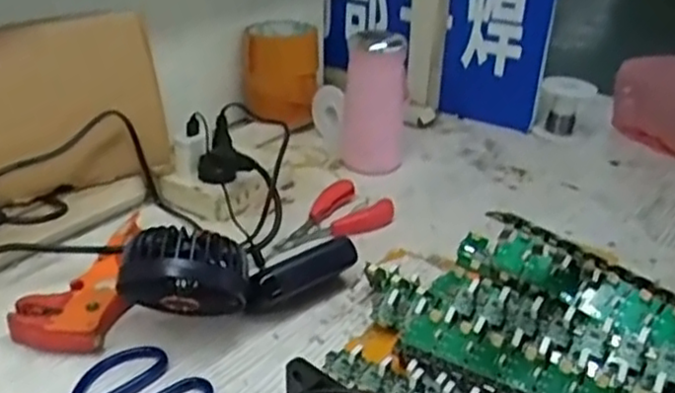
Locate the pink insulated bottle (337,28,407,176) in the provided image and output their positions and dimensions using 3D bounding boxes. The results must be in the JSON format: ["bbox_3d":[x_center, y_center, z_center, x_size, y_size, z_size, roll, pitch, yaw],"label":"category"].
[{"bbox_3d":[0.036,-0.106,0.777,0.078,0.134,0.069,7,28,6],"label":"pink insulated bottle"}]

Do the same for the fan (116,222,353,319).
[{"bbox_3d":[-0.063,0.055,0.522,0.179,0.067,0.056,0,25,-36],"label":"fan"}]

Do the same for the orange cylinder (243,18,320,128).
[{"bbox_3d":[-0.069,-0.150,0.862,0.086,0.099,0.091,0,28,-7],"label":"orange cylinder"}]

